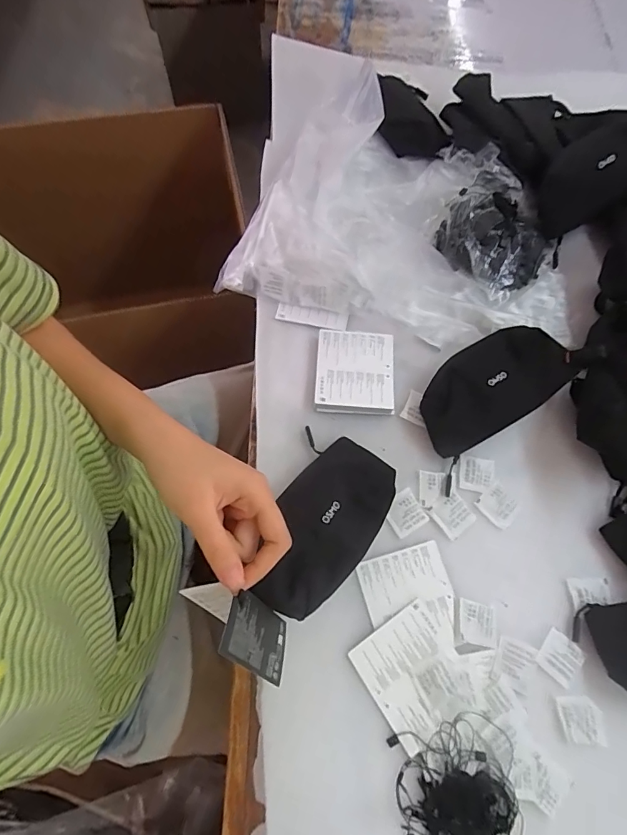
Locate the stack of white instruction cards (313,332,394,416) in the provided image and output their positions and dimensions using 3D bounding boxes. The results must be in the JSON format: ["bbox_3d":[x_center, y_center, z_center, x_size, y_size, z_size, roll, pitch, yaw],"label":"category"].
[{"bbox_3d":[0.049,-0.054,0.519,0.089,0.017,0.101,5,69,0],"label":"stack of white instruction cards"}]

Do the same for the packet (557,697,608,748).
[{"bbox_3d":[0.246,0.276,0.402,0.035,0.007,0.037,-3,69,-3],"label":"packet"}]

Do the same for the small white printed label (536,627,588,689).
[{"bbox_3d":[0.238,0.231,0.426,0.037,0.004,0.040,40,73,13],"label":"small white printed label"}]

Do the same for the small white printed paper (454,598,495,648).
[{"bbox_3d":[0.157,0.202,0.431,0.038,0.004,0.042,7,69,1],"label":"small white printed paper"}]

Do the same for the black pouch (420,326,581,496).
[{"bbox_3d":[0.194,-0.028,0.503,0.206,0.039,0.105,-38,74,-15],"label":"black pouch"}]

